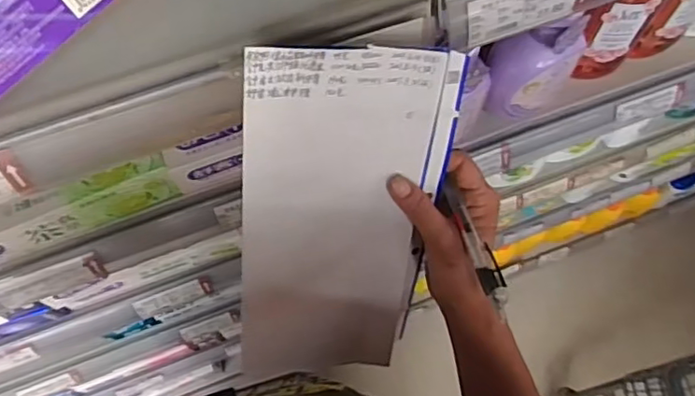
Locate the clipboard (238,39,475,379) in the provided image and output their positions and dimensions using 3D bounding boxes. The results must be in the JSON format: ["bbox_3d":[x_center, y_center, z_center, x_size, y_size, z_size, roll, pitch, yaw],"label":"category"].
[{"bbox_3d":[-0.006,0.025,0.450,0.140,0.278,0.010,0,33,-12],"label":"clipboard"}]

